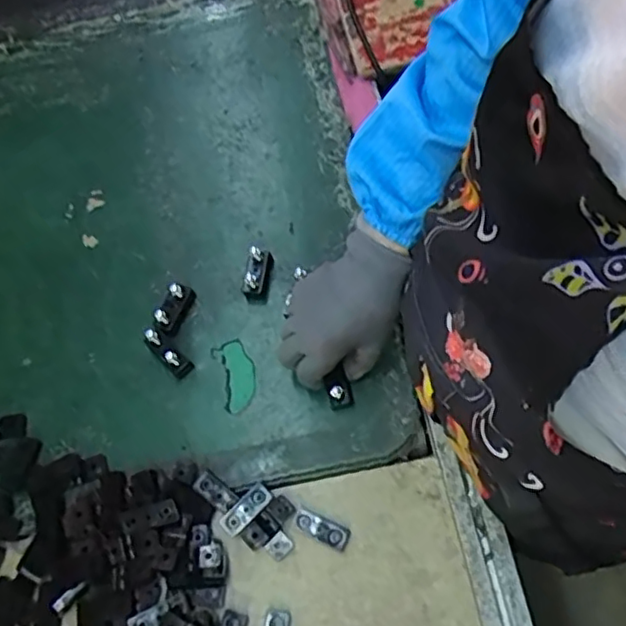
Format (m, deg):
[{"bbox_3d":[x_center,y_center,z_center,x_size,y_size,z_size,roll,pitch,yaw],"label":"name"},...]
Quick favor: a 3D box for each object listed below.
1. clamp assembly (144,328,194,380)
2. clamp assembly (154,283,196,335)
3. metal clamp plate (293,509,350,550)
[{"bbox_3d":[-0.140,0.036,0.593,0.020,0.030,0.055,-43,73,-13],"label":"clamp assembly"},{"bbox_3d":[-0.137,-0.006,0.612,0.022,0.031,0.048,28,73,13],"label":"clamp assembly"},{"bbox_3d":[0.007,0.188,0.543,0.048,0.006,0.019,22,71,11],"label":"metal clamp plate"}]

